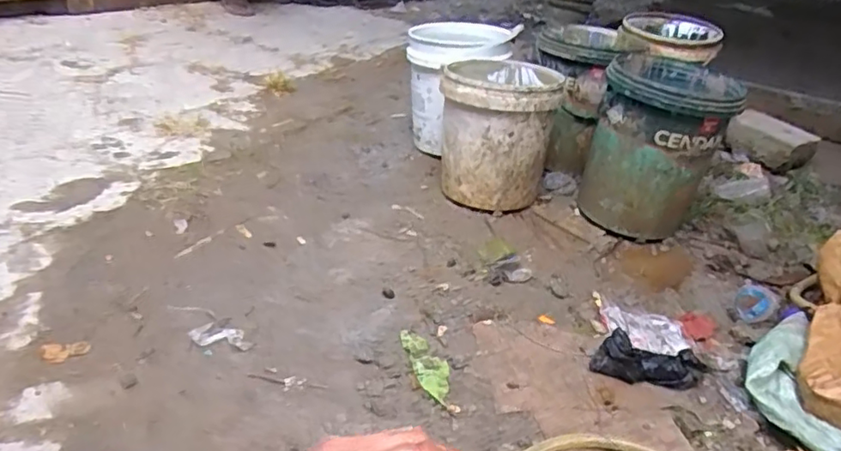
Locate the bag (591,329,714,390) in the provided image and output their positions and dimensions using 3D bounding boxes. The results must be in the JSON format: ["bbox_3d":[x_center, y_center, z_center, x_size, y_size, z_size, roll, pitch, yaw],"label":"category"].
[{"bbox_3d":[0.417,0.238,1.054,0.226,0.069,0.074,2,33,-6],"label":"bag"}]

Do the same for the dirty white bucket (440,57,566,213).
[{"bbox_3d":[0.197,-0.238,1.560,0.271,0.335,0.295,4,33,-2],"label":"dirty white bucket"}]

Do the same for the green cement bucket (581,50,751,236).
[{"bbox_3d":[0.583,-0.190,1.488,0.274,0.374,0.316,22,36,24],"label":"green cement bucket"}]

